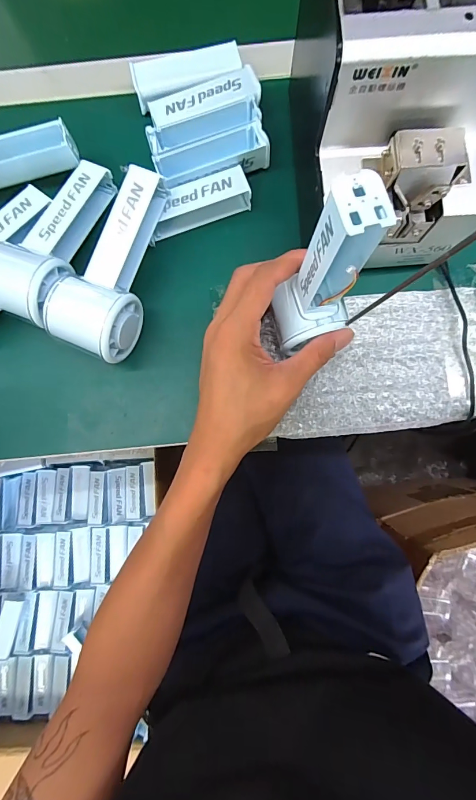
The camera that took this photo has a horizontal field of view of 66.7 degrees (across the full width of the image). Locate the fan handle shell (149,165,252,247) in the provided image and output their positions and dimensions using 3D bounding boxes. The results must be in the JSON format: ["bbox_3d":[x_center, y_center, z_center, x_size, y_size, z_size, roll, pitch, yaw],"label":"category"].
[{"bbox_3d":[-0.037,-0.177,0.328,0.095,0.029,0.029,-19,83,-1],"label":"fan handle shell"}]

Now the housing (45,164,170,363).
[{"bbox_3d":[-0.097,-0.109,0.297,0.061,0.046,0.151,23,84,4],"label":"housing"}]

